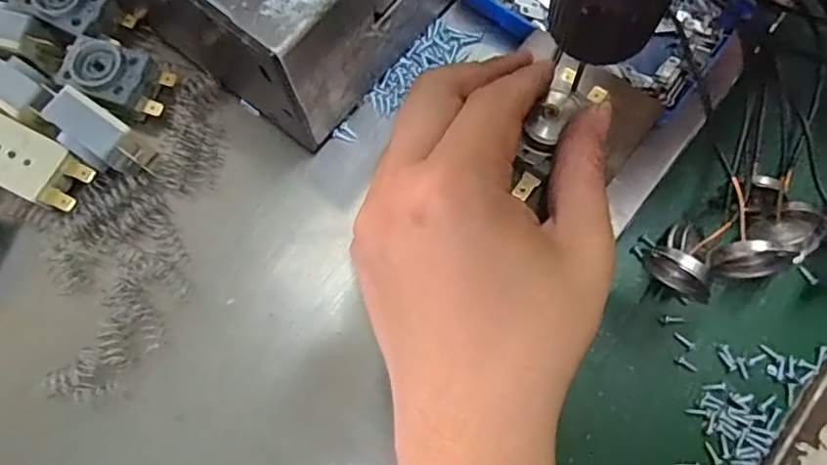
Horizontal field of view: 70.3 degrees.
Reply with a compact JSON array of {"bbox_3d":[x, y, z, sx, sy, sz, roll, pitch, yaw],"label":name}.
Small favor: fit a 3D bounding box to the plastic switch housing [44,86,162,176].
[{"bbox_3d":[-0.134,-0.041,0.248,0.049,0.013,0.022,35,79,9],"label":"plastic switch housing"}]

